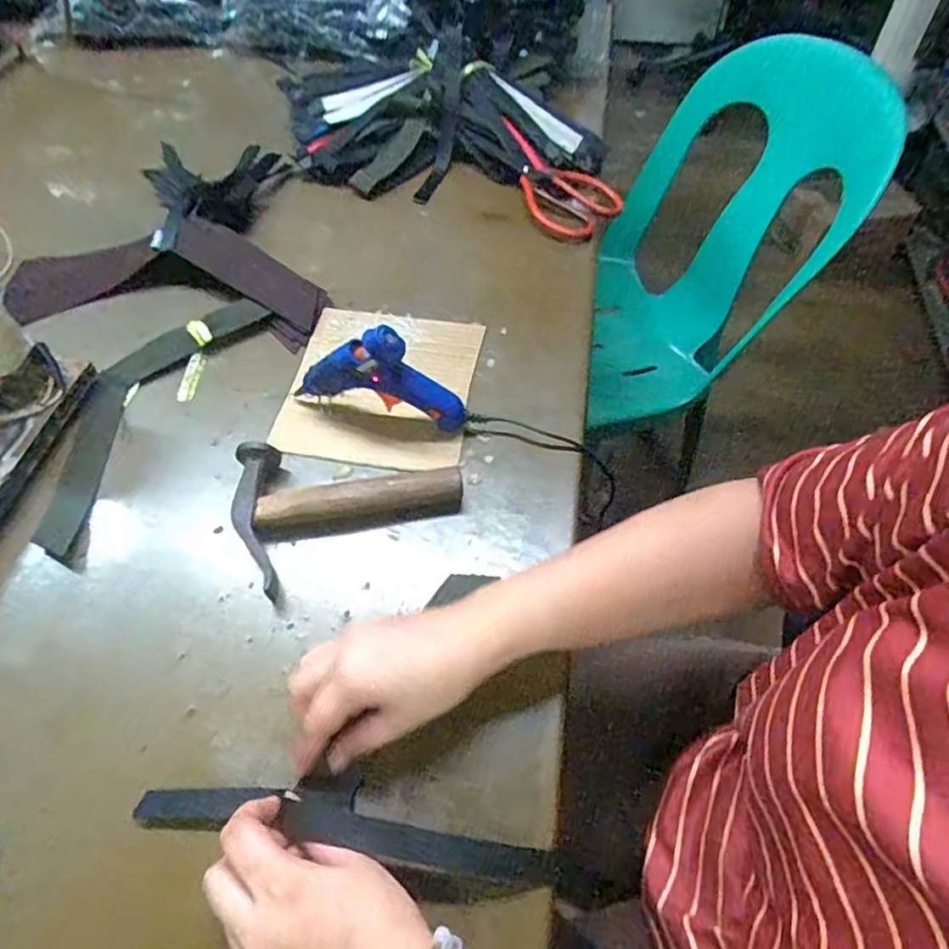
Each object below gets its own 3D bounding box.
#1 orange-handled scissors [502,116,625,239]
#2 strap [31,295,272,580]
[{"bbox_3d":[0.079,-0.324,0.684,0.165,0.011,0.103,36,74,7],"label":"orange-handled scissors"},{"bbox_3d":[-0.281,-0.057,0.507,0.097,0.011,0.271,17,59,8],"label":"strap"}]

